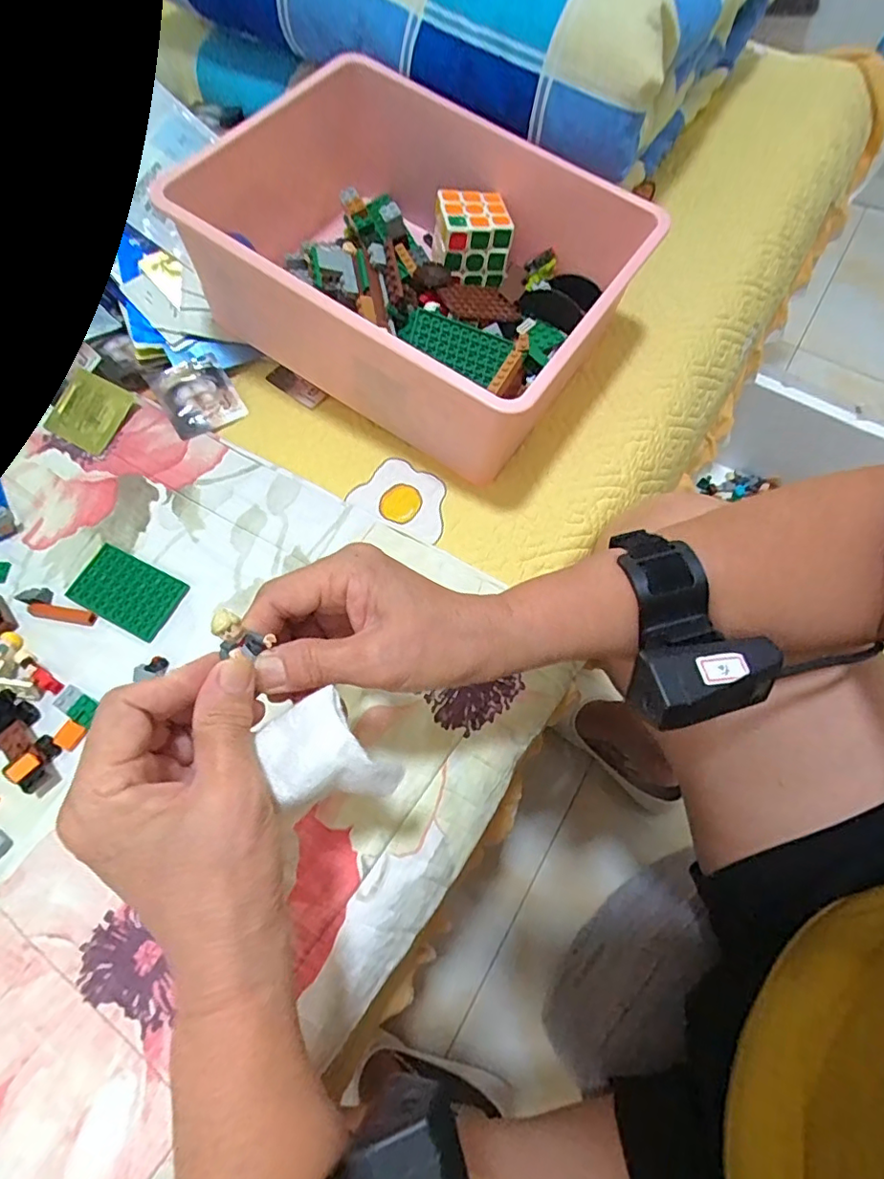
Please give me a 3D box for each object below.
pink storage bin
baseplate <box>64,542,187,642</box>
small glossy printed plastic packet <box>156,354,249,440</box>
[{"bbox_3d":[-0.022,-0.267,0.466,0.332,0.129,0.258,31,69,15],"label":"pink storage bin"},{"bbox_3d":[-0.229,0.000,0.408,0.080,0.005,0.047,25,67,12],"label":"baseplate"},{"bbox_3d":[-0.206,-0.164,0.477,0.057,0.006,0.068,-30,83,-16],"label":"small glossy printed plastic packet"}]

